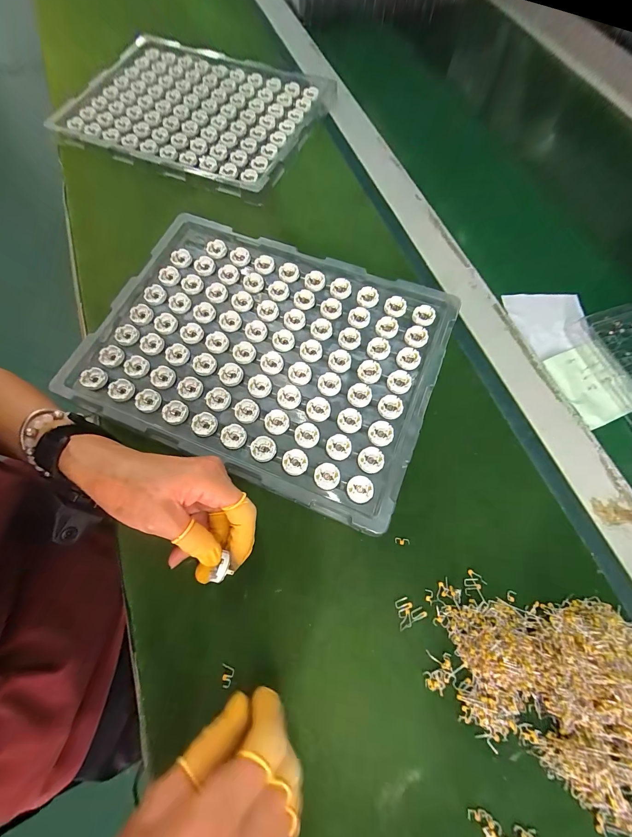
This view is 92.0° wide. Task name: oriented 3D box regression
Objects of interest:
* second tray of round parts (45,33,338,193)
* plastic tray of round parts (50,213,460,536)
[{"bbox_3d":[-0.171,-0.462,0.448,0.344,0.014,0.261,23,71,7],"label":"second tray of round parts"},{"bbox_3d":[-0.057,-0.072,0.311,0.343,0.016,0.252,22,71,7],"label":"plastic tray of round parts"}]

